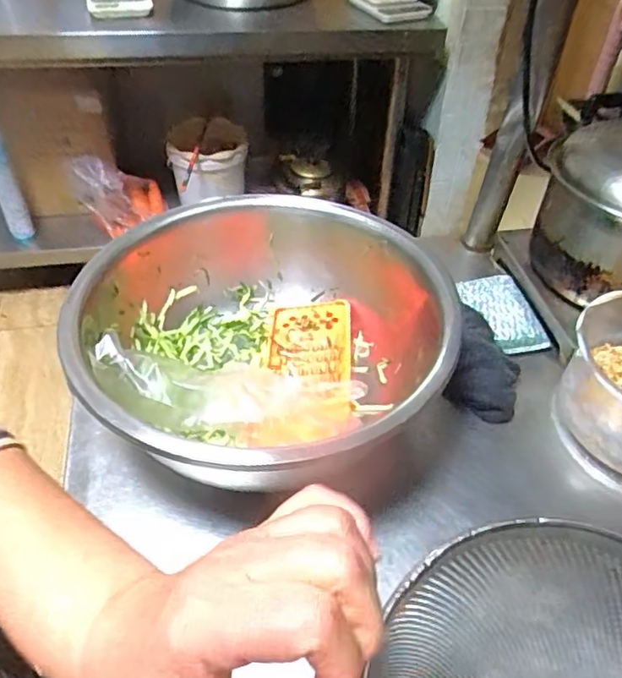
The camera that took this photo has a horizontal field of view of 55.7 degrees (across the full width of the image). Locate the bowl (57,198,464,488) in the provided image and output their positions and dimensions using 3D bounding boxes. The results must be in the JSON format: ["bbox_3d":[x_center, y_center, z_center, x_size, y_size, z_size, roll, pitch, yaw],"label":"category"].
[{"bbox_3d":[-0.048,0.003,0.546,0.299,0.128,0.323,1,44,-1],"label":"bowl"}]

